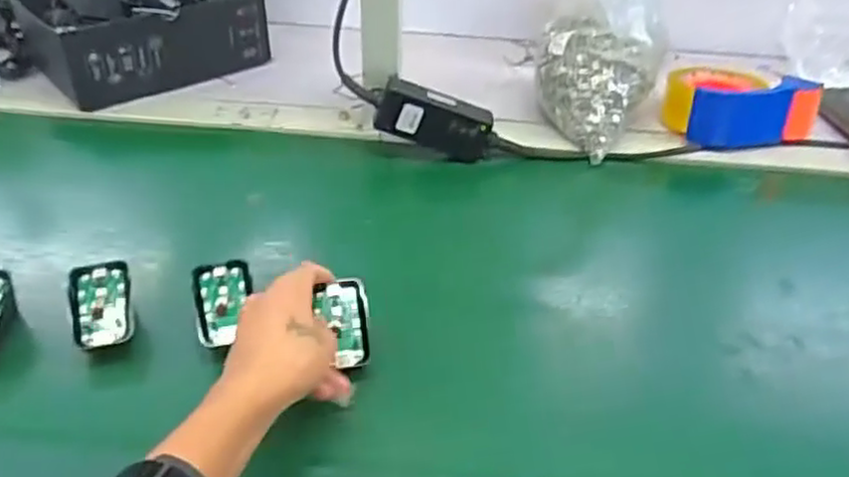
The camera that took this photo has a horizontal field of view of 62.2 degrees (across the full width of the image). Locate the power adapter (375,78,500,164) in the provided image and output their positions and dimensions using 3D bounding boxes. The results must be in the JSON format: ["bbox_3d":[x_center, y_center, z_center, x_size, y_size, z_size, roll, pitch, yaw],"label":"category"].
[{"bbox_3d":[0.014,-0.119,0.715,0.123,0.059,0.026,19,36,-17],"label":"power adapter"}]

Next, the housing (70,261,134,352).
[{"bbox_3d":[-0.241,0.049,0.527,0.040,0.016,0.068,-11,61,-16],"label":"housing"}]

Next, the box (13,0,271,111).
[{"bbox_3d":[-0.331,-0.260,0.848,0.244,0.095,0.175,-25,48,-29],"label":"box"}]

